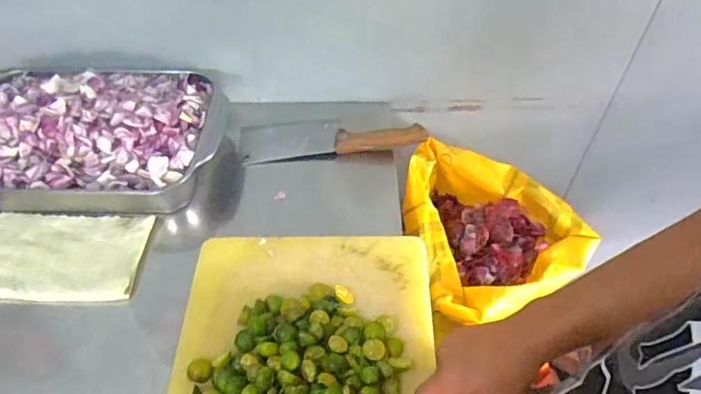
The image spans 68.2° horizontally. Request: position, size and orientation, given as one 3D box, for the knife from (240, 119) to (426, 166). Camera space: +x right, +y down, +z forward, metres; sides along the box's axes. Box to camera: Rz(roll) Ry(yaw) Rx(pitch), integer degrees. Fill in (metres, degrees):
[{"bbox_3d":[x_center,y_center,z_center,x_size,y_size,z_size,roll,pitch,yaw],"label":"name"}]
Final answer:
[{"bbox_3d":[-0.031,-0.101,0.852,0.301,0.041,0.077,-2,51,-1],"label":"knife"}]

